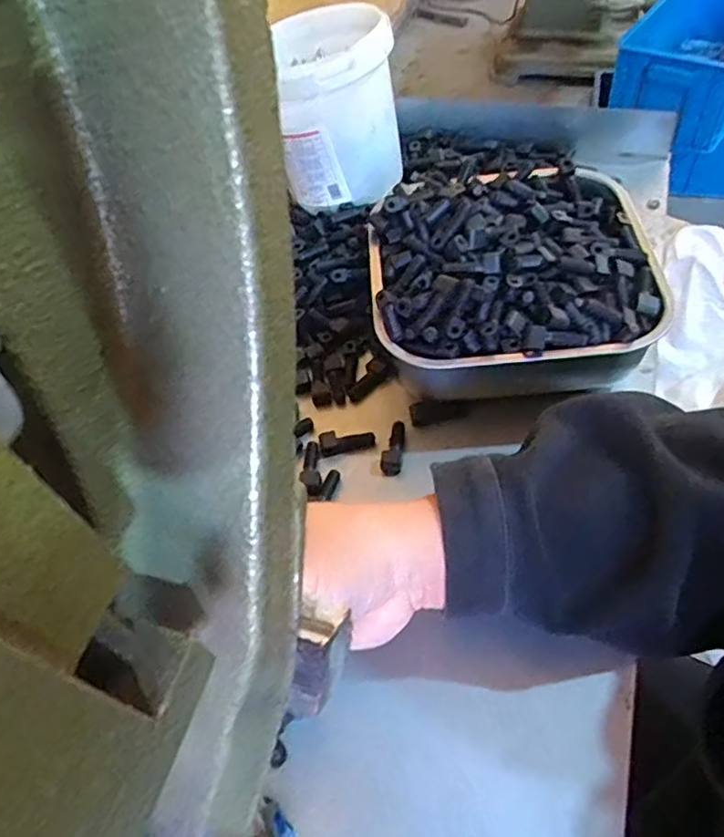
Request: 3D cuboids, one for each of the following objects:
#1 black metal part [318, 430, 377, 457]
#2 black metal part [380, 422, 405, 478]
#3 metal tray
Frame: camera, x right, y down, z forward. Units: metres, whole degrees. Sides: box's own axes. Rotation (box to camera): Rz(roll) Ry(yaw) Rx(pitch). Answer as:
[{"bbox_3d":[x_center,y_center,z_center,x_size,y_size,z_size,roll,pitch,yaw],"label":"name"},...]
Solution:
[{"bbox_3d":[-0.010,0.014,0.409,0.036,0.007,0.015,-10,53,-1],"label":"black metal part"},{"bbox_3d":[0.020,0.016,0.399,0.012,0.008,0.039,6,55,11],"label":"black metal part"},{"bbox_3d":[0.097,-0.093,0.422,0.175,0.076,0.173,0,54,6],"label":"metal tray"}]

